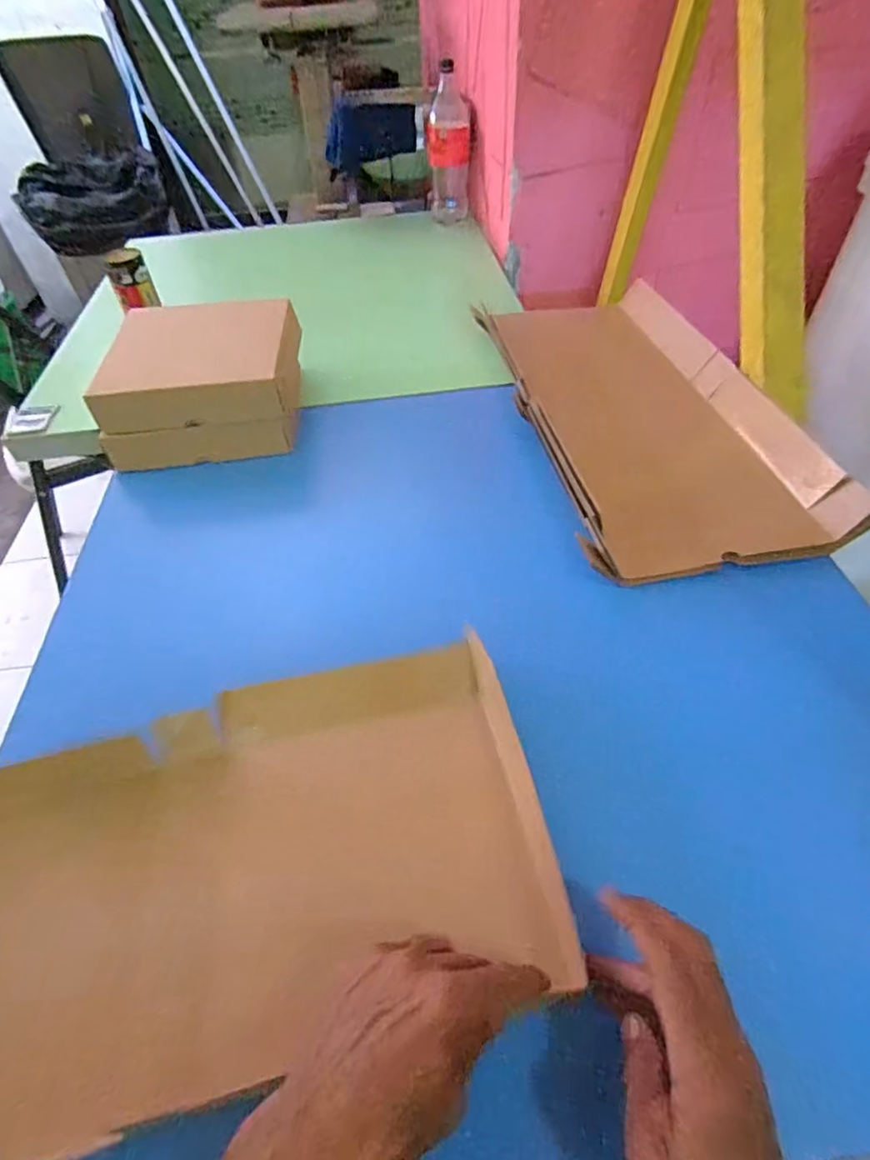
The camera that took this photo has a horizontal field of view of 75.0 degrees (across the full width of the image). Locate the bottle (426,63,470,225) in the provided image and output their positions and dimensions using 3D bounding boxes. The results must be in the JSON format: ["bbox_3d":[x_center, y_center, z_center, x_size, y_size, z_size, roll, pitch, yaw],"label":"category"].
[{"bbox_3d":[0.029,-0.902,1.194,0.090,0.249,0.072,-1,49,2],"label":"bottle"}]

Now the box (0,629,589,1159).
[{"bbox_3d":[-0.185,0.214,0.405,0.535,0.040,0.255,-15,50,-11],"label":"box"}]

